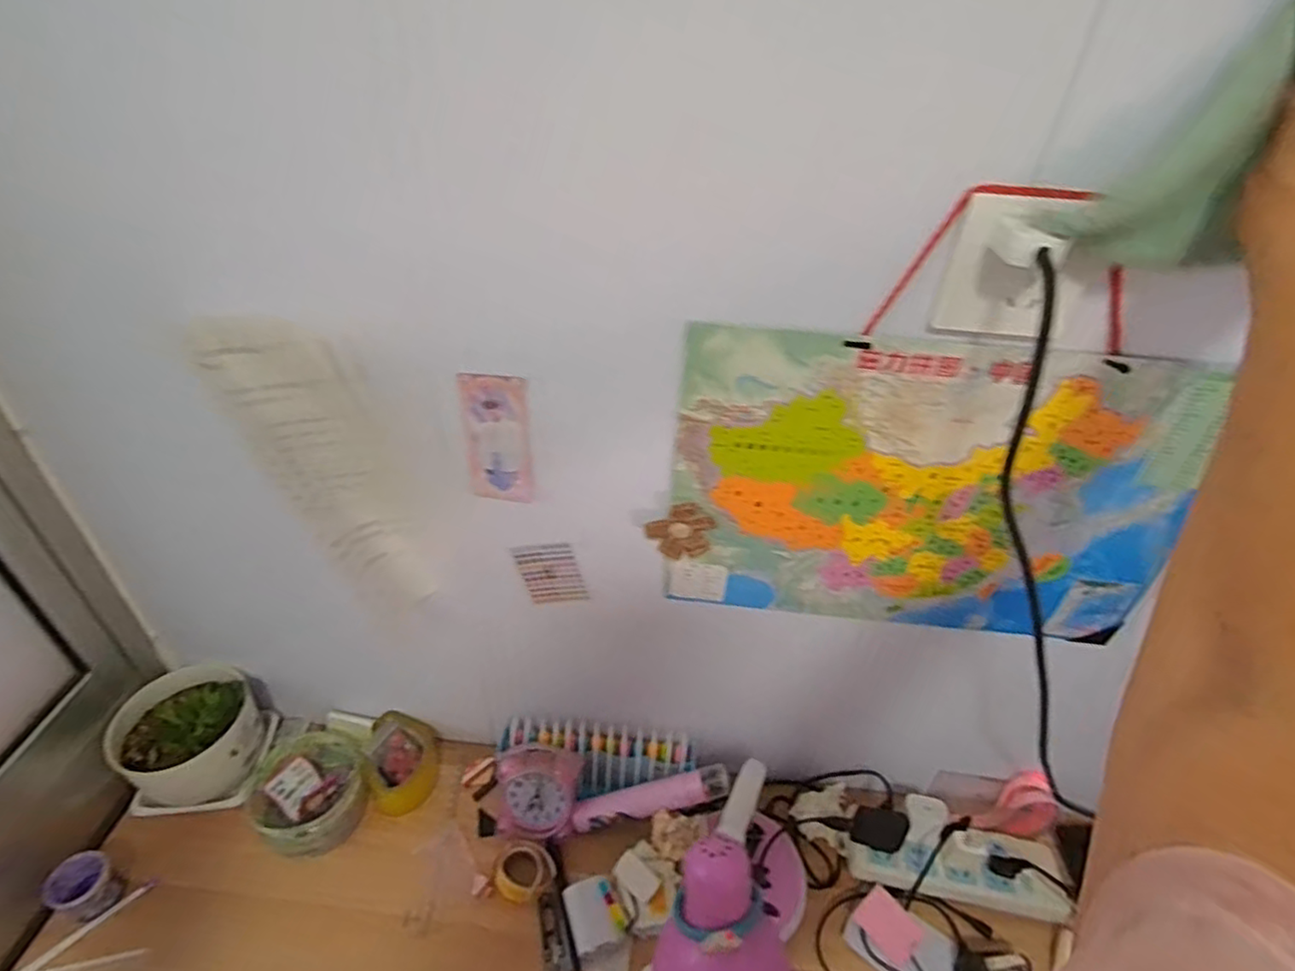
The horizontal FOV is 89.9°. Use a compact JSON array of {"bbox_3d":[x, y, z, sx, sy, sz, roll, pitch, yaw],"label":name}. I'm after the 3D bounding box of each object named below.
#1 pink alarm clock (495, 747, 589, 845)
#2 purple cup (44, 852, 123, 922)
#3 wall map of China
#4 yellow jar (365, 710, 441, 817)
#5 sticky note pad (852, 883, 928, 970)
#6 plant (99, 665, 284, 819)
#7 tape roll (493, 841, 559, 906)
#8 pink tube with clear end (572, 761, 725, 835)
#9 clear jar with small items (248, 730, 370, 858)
[{"bbox_3d":[-0.127,0.356,0.754,0.096,0.063,0.080,6,39,2],"label":"pink alarm clock"},{"bbox_3d":[-0.582,0.413,0.670,0.055,0.039,0.051,2,39,-2],"label":"purple cup"},{"bbox_3d":[0.225,0.018,0.537,0.394,0.284,0.011,5,38,4],"label":"wall map of China"},{"bbox_3d":[-0.302,0.342,0.805,0.083,0.072,0.104,-13,41,-19],"label":"yellow jar"},{"bbox_3d":[0.255,0.464,0.685,0.063,0.005,0.046,32,83,45],"label":"sticky note pad"},{"bbox_3d":[-0.539,0.287,0.762,0.144,0.130,0.139,-4,39,-9],"label":"plant"},{"bbox_3d":[-0.138,0.425,0.720,0.061,0.014,0.063,2,39,-2],"label":"tape roll"},{"bbox_3d":[0.002,0.358,0.742,0.187,0.022,0.035,-21,37,13],"label":"pink tube with clear end"},{"bbox_3d":[-0.399,0.358,0.769,0.133,0.066,0.122,2,39,-2],"label":"clear jar with small items"}]

